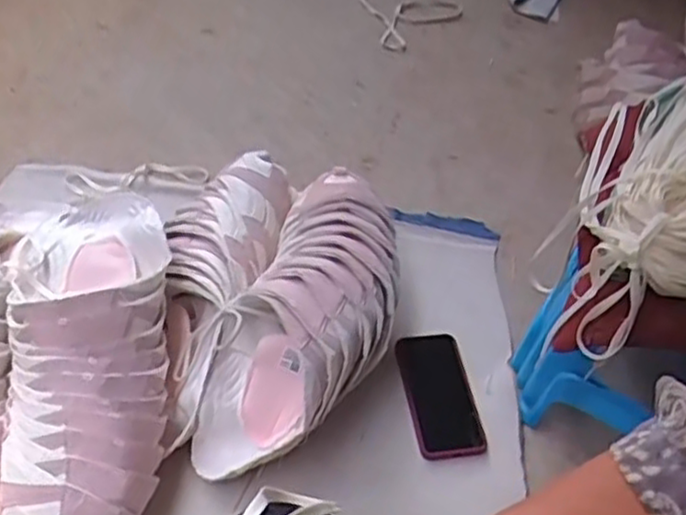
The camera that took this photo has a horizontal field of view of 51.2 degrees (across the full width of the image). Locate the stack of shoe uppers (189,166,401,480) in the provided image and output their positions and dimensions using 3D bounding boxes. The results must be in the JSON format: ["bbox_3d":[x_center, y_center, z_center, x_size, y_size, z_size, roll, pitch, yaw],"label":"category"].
[{"bbox_3d":[-0.034,0.077,0.856,0.172,0.164,0.381,18,49,6],"label":"stack of shoe uppers"}]

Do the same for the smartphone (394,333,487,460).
[{"bbox_3d":[0.121,0.166,0.895,0.088,0.013,0.166,-3,49,-8],"label":"smartphone"}]

